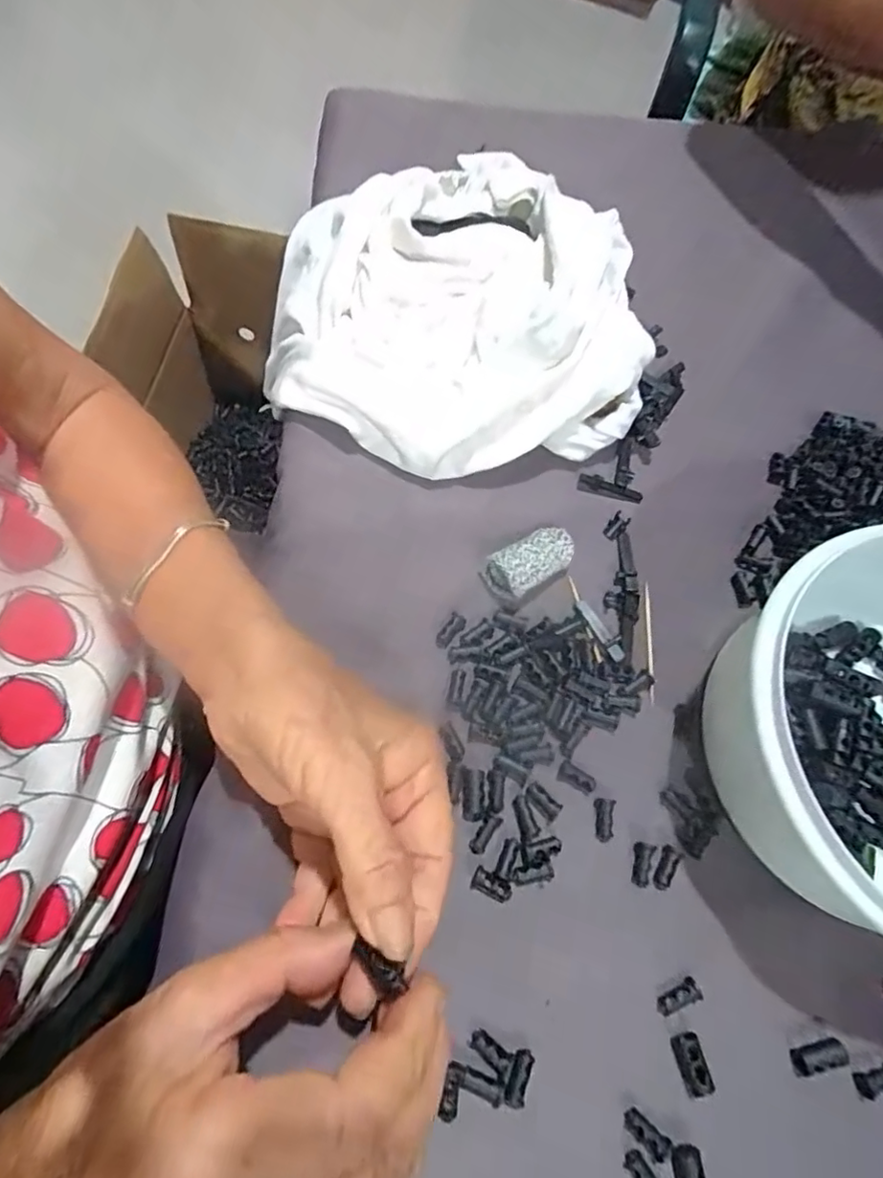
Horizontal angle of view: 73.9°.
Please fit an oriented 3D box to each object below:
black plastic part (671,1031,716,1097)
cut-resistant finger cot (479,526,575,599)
[{"bbox_3d":[0.096,0.182,0.224,0.009,0.007,0.019,-8,70,-8],"label":"black plastic part"},{"bbox_3d":[0.045,-0.014,0.293,0.046,0.017,0.024,-31,75,-16],"label":"cut-resistant finger cot"}]

